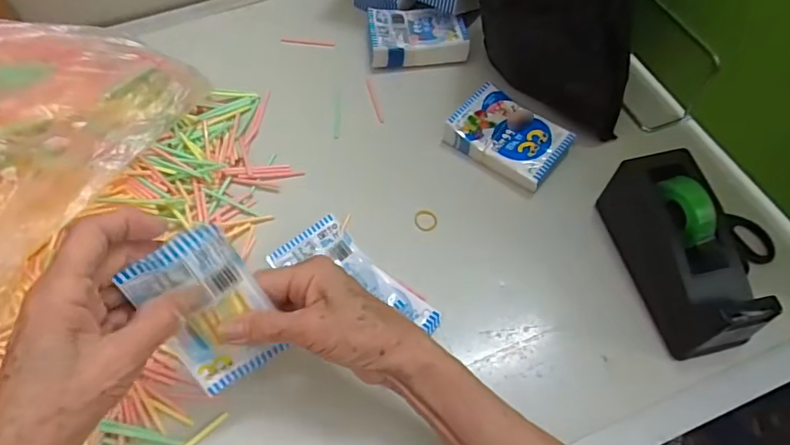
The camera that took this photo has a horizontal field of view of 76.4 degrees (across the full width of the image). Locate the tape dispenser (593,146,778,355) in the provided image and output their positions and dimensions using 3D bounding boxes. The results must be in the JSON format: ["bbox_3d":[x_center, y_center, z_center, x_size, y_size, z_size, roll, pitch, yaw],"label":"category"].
[{"bbox_3d":[0.228,0.019,0.394,0.066,0.079,0.150,-12,61,-6],"label":"tape dispenser"}]

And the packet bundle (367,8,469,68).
[{"bbox_3d":[0.025,-0.208,0.561,0.103,0.030,0.072,-6,60,-2],"label":"packet bundle"}]

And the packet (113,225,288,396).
[{"bbox_3d":[-0.112,0.057,0.310,0.060,0.106,0.011,-30,34,-12],"label":"packet"}]

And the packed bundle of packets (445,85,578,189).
[{"bbox_3d":[0.109,-0.082,0.483,0.106,0.027,0.067,34,67,19],"label":"packed bundle of packets"}]

